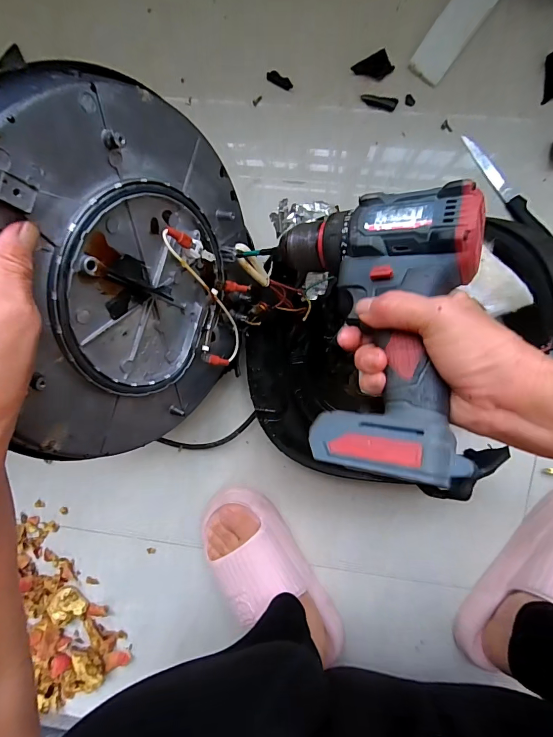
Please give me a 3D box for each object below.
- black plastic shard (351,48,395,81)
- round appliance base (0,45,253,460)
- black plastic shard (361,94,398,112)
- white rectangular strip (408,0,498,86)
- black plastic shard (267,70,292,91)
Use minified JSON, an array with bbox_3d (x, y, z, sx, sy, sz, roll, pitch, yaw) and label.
[{"bbox_3d":[0.110,-0.338,0.430,0.044,0.015,0.022,-12,97,8],"label":"black plastic shard"},{"bbox_3d":[-0.100,-0.064,0.290,0.035,0.224,0.255,17,126,28],"label":"round appliance base"},{"bbox_3d":[0.118,-0.306,0.441,0.041,0.004,0.014,12,100,5],"label":"black plastic shard"},{"bbox_3d":[0.198,-0.377,0.418,0.041,0.011,0.120,37,101,0],"label":"white rectangular strip"},{"bbox_3d":[0.004,-0.336,0.447,0.032,0.004,0.012,27,99,-1],"label":"black plastic shard"}]

